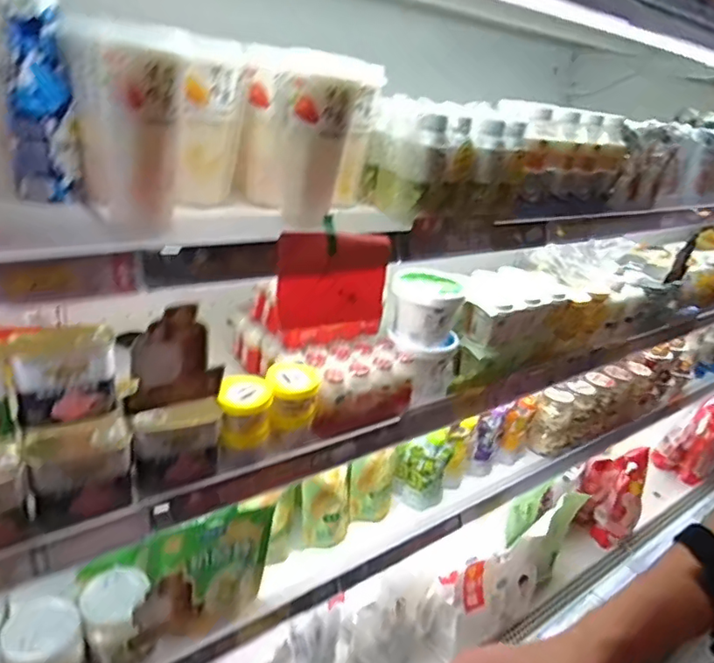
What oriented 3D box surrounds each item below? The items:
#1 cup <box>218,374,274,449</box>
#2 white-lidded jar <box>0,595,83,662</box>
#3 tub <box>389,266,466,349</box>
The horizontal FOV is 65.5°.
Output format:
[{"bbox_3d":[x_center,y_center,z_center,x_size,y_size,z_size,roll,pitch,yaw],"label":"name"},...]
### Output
[{"bbox_3d":[-0.138,0.100,0.697,0.061,0.074,0.071,0,26,-9],"label":"cup"},{"bbox_3d":[-0.391,0.399,0.700,0.078,0.103,0.086,-13,31,-32],"label":"white-lidded jar"},{"bbox_3d":[0.114,-0.045,0.897,0.106,0.091,0.117,9,26,9],"label":"tub"}]

